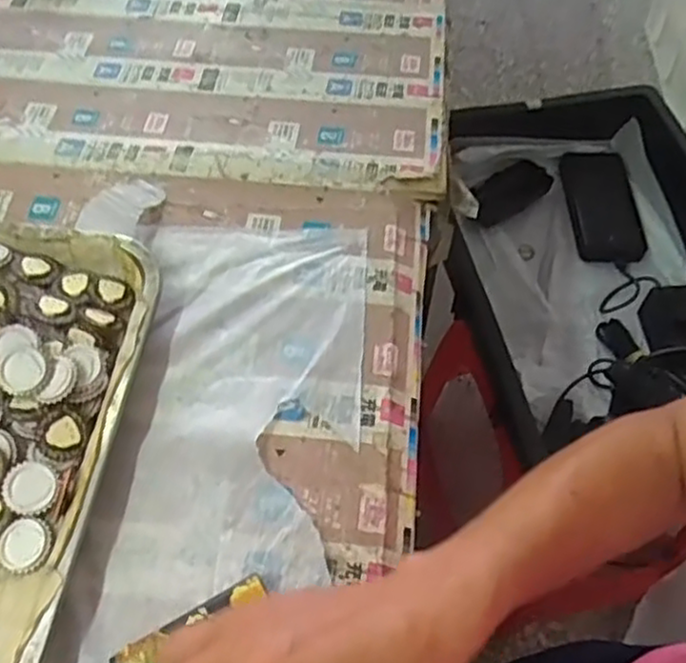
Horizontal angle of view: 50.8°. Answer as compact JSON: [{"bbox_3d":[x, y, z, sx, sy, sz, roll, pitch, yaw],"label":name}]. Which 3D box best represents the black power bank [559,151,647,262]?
[{"bbox_3d":[0.301,-0.147,0.845,0.078,0.024,0.158,-4,59,0],"label":"black power bank"}]

